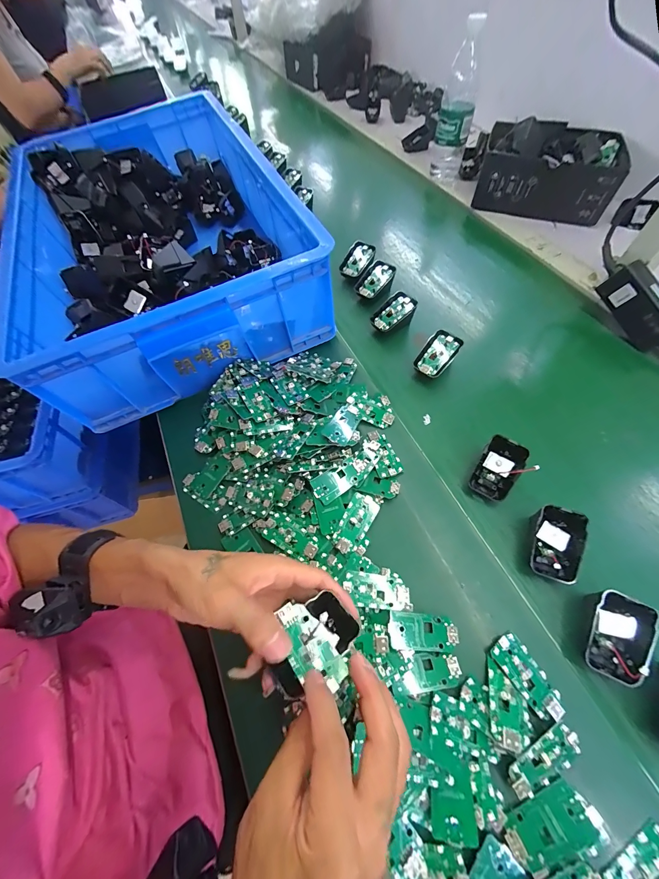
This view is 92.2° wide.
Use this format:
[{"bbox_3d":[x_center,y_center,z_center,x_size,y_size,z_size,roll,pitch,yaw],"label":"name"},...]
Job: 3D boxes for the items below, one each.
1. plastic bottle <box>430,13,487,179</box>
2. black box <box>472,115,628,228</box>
[{"bbox_3d":[0.258,-0.665,0.642,0.068,0.219,0.061,12,61,10],"label":"plastic bottle"},{"bbox_3d":[0.434,-0.538,0.636,0.242,0.096,0.186,16,62,12],"label":"black box"}]

